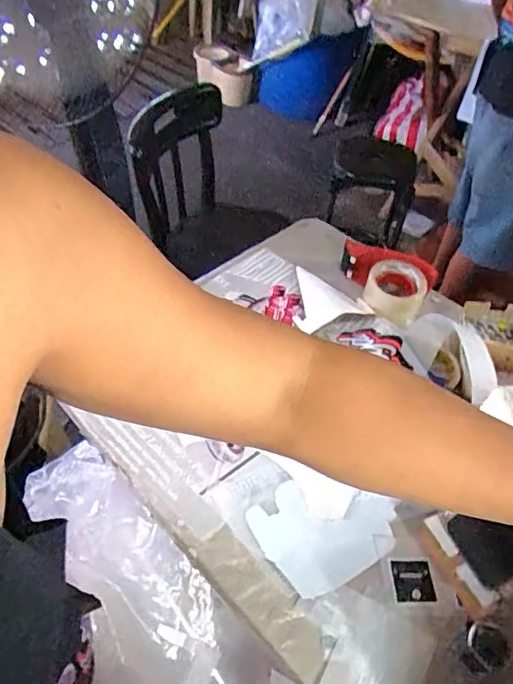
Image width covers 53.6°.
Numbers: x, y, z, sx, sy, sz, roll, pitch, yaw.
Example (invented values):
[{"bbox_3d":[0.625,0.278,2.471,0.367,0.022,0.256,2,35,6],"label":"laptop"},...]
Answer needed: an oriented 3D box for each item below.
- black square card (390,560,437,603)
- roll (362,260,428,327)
[{"bbox_3d":[0.177,0.272,0.578,0.044,0.004,0.045,-3,50,3],"label":"black square card"},{"bbox_3d":[0.232,-0.091,0.845,0.092,0.044,0.101,22,52,14],"label":"roll"}]

